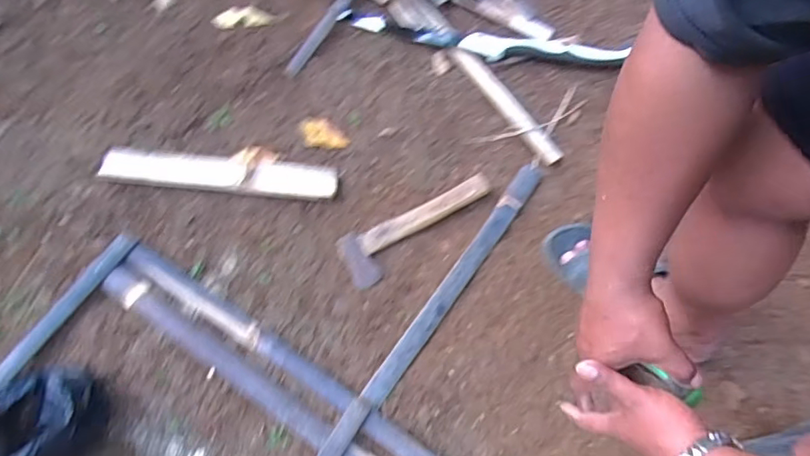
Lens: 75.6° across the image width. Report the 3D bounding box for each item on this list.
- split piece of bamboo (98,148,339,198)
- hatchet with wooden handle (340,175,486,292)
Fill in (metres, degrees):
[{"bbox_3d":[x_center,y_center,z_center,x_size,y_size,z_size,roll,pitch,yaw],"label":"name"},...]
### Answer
[{"bbox_3d":[-0.319,-0.091,0.903,0.401,0.024,0.058,5,69,1],"label":"split piece of bamboo"},{"bbox_3d":[0.025,0.000,0.861,0.268,0.027,0.085,-26,72,-10],"label":"hatchet with wooden handle"}]

